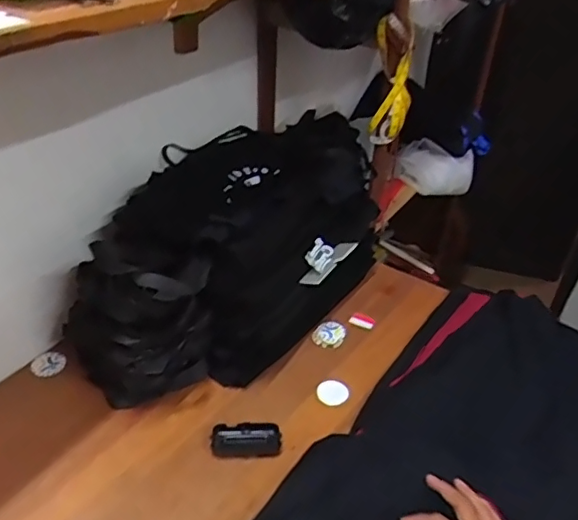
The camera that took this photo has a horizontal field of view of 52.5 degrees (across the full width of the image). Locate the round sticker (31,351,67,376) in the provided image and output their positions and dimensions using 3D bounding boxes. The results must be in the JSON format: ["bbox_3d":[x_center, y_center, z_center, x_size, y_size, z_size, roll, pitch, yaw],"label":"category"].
[{"bbox_3d":[-0.436,0.188,1.064,0.060,0.007,0.049,-25,54,-13],"label":"round sticker"}]

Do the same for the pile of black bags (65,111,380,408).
[{"bbox_3d":[-0.090,-0.040,1.137,0.382,0.273,0.676,26,40,27],"label":"pile of black bags"}]

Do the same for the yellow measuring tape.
[{"bbox_3d":[0.199,-0.335,1.136,0.077,0.247,0.068,10,35,7],"label":"yellow measuring tape"}]

